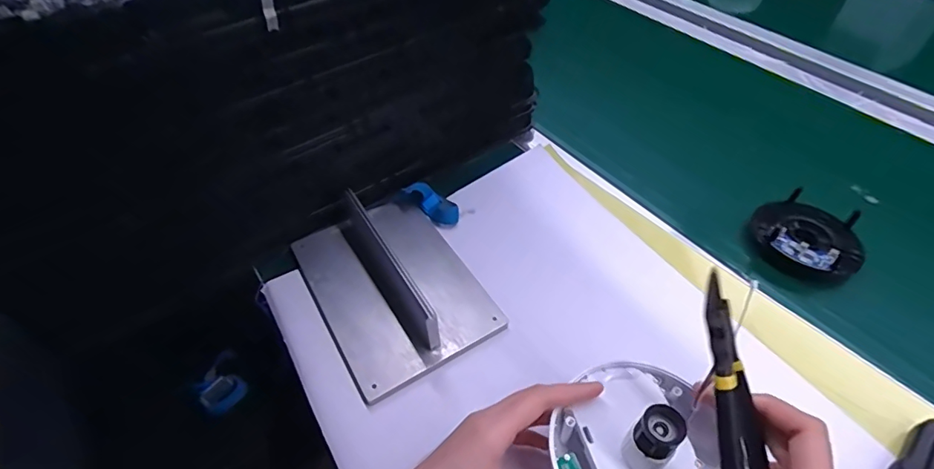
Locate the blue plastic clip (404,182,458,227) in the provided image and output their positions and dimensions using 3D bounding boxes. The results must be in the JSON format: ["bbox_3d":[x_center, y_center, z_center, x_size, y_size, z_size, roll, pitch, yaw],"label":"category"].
[{"bbox_3d":[-0.036,-0.034,0.529,0.063,0.027,0.029,42,56,1],"label":"blue plastic clip"}]

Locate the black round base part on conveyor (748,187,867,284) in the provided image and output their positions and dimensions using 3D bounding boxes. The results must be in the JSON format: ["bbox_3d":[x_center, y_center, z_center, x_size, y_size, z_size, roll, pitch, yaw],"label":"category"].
[{"bbox_3d":[0.353,0.003,0.498,0.100,0.035,0.085,31,56,25],"label":"black round base part on conveyor"}]

